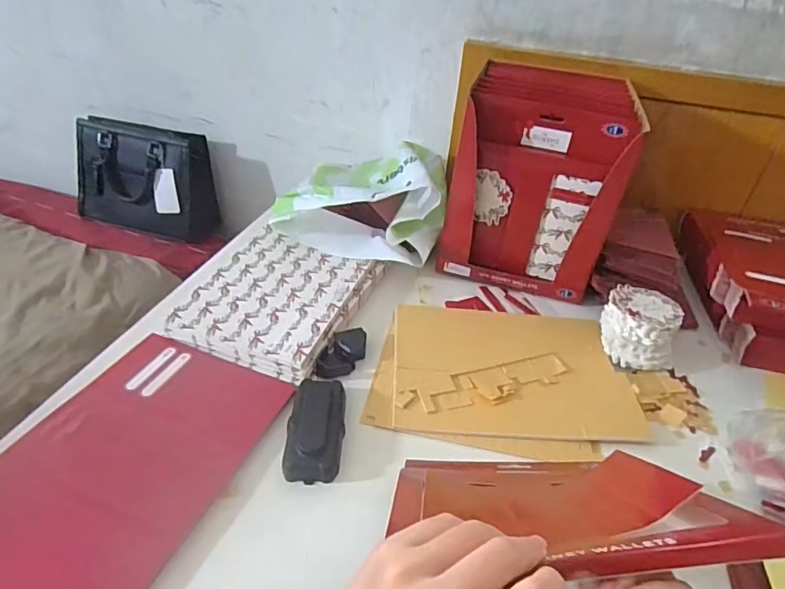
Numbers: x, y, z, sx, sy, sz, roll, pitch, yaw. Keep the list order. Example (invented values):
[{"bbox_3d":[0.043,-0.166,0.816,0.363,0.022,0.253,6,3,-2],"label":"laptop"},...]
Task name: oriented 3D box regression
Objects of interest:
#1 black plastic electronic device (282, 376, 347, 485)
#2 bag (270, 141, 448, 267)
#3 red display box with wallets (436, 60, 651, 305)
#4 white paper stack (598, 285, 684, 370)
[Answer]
[{"bbox_3d":[-0.073,0.124,0.484,0.051,0.028,0.108,4,36,-2],"label":"black plastic electronic device"},{"bbox_3d":[-0.032,-0.154,0.756,0.225,0.097,0.237,12,36,10],"label":"bag"},{"bbox_3d":[0.185,-0.141,0.666,0.201,0.243,0.128,15,37,13],"label":"red display box with wallets"},{"bbox_3d":[0.288,0.042,0.591,0.088,0.069,0.071,24,40,25],"label":"white paper stack"}]

